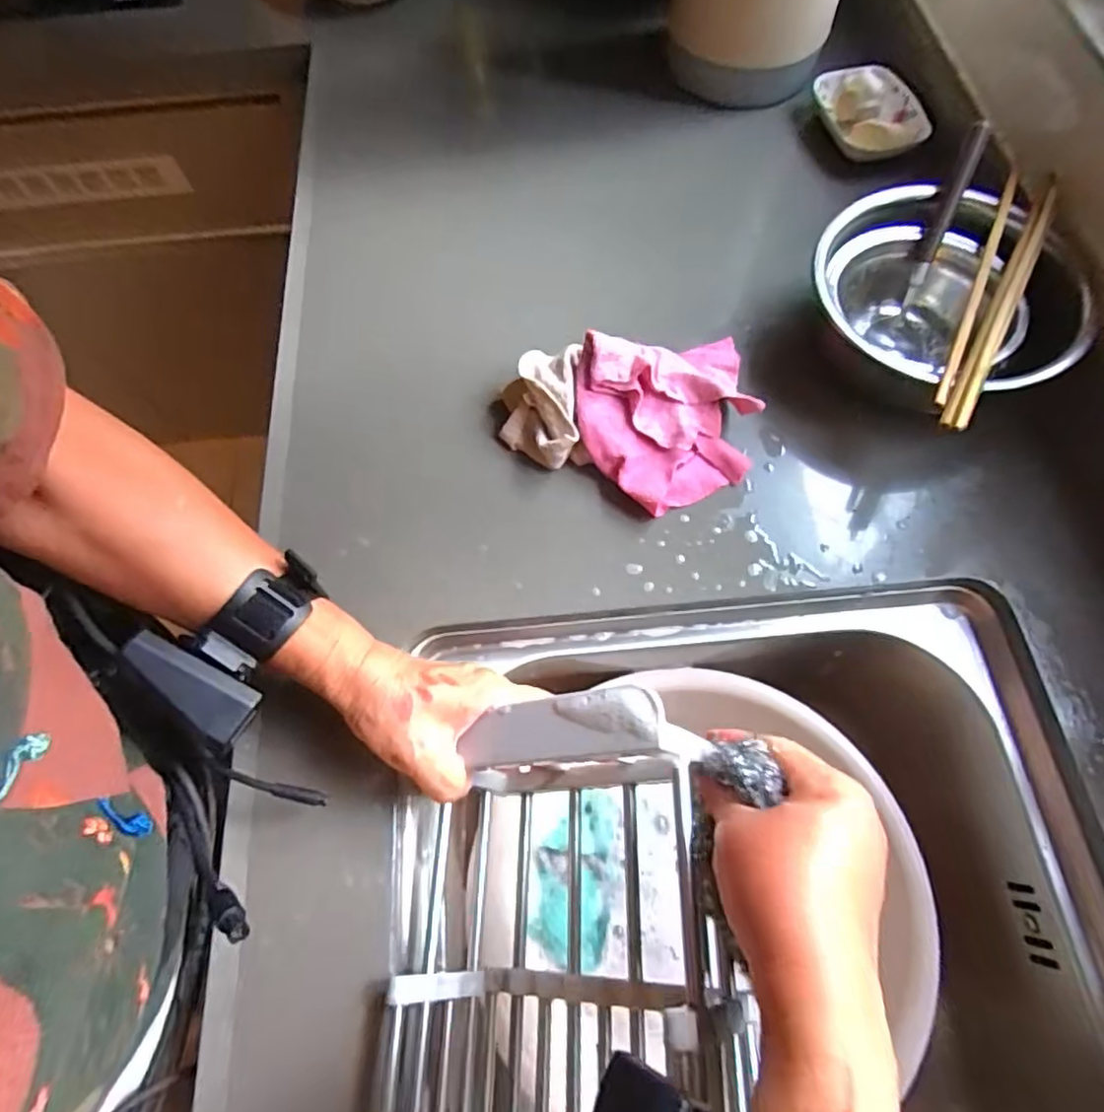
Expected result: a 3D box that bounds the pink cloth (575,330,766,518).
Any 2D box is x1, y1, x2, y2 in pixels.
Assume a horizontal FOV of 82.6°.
[{"bbox_3d":[0.085,-0.100,0.443,0.127,0.057,0.118,-13,67,-4],"label":"pink cloth"}]

